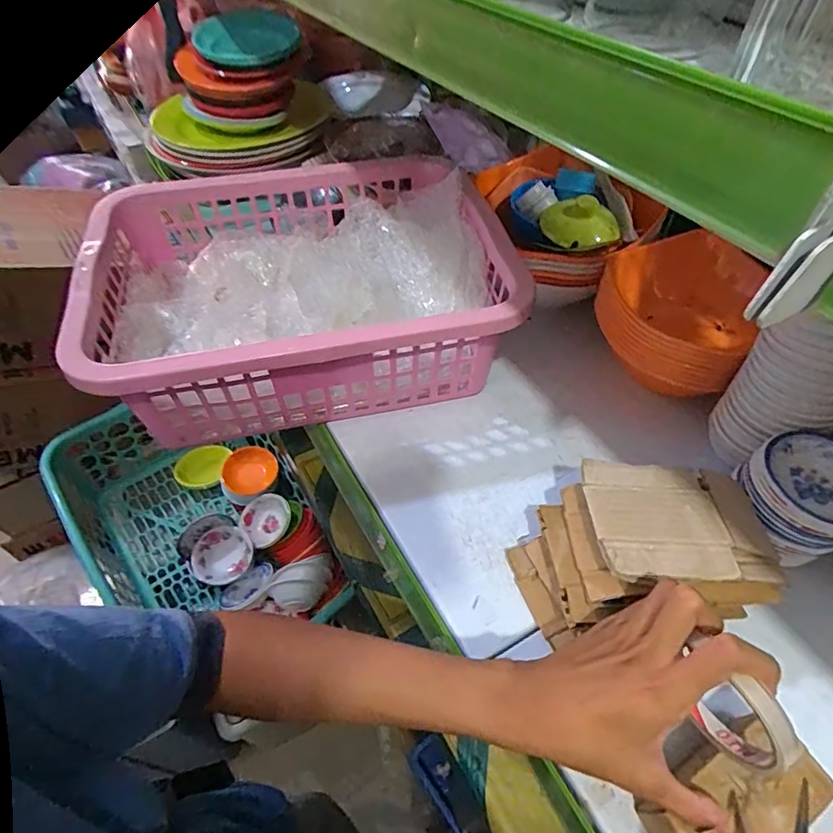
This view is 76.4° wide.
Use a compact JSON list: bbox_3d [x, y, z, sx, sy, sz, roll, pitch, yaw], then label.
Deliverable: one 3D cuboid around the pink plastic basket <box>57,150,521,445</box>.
[{"bbox_3d":[-0.126,-0.152,0.593,0.406,0.132,0.370,-13,52,-10],"label":"pink plastic basket"}]

